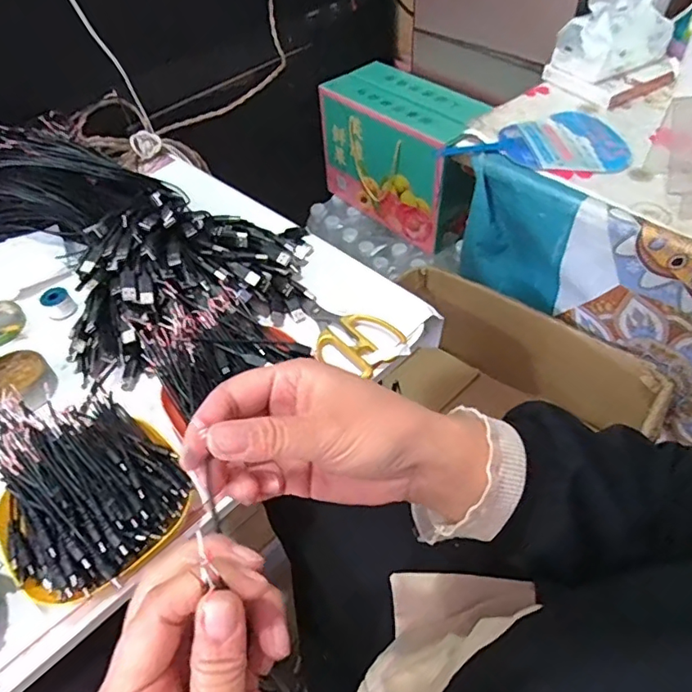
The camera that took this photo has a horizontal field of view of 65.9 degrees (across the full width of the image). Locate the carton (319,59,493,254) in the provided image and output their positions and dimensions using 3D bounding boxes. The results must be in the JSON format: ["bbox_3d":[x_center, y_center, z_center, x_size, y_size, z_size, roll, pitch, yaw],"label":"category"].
[{"bbox_3d":[0.117,-0.384,1.083,0.159,0.235,0.332,-34,56,-22],"label":"carton"}]

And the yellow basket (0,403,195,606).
[{"bbox_3d":[-0.200,0.122,0.424,0.139,0.053,0.134,32,59,26],"label":"yellow basket"}]

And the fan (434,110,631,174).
[{"bbox_3d":[0.260,-0.290,0.742,0.241,0.009,0.135,7,52,9],"label":"fan"}]

